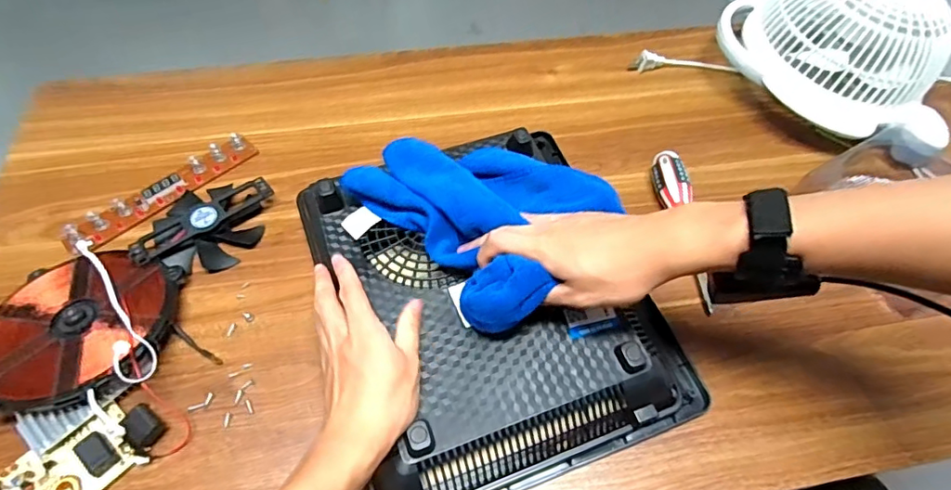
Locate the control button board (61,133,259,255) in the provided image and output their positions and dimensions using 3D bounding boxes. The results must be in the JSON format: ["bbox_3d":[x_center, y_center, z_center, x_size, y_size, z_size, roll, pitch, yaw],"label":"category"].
[{"bbox_3d":[-0.336,-0.059,0.563,0.039,0.014,0.205,39,64,20],"label":"control button board"}]

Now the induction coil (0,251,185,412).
[{"bbox_3d":[-0.353,0.067,0.455,0.151,0.020,0.151,-1,49,1],"label":"induction coil"}]

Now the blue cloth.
[{"bbox_3d":[0.008,-0.041,0.469,0.178,0.060,0.218,-35,65,-22],"label":"blue cloth"}]

